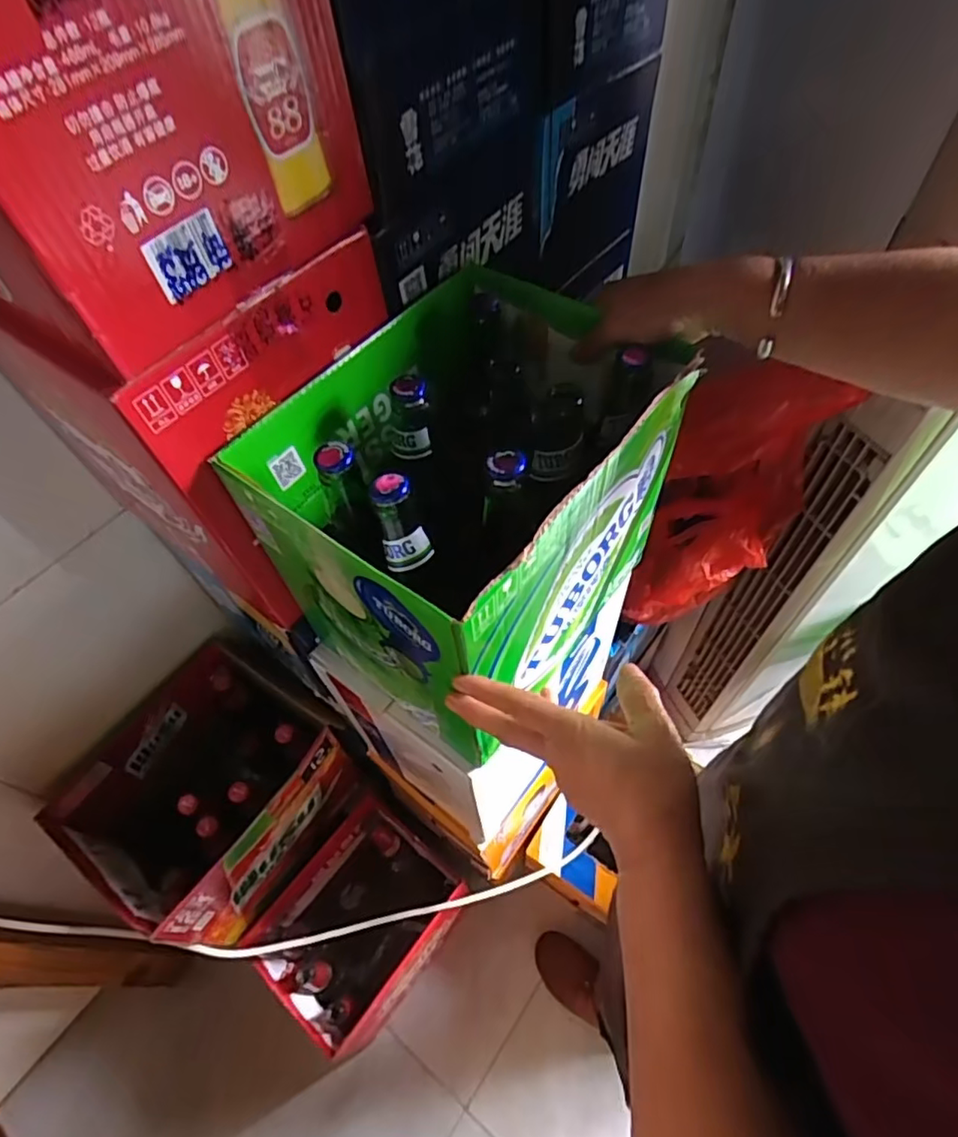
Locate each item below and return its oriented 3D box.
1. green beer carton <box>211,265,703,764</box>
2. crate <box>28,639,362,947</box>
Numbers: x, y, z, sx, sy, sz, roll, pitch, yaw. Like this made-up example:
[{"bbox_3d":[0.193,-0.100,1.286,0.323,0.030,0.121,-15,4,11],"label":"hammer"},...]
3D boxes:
[{"bbox_3d":[-0.001,-0.057,0.504,0.223,0.229,0.279,31,63,23],"label":"green beer carton"},{"bbox_3d":[-0.373,0.339,0.889,0.247,0.279,0.300,29,62,22],"label":"crate"}]

